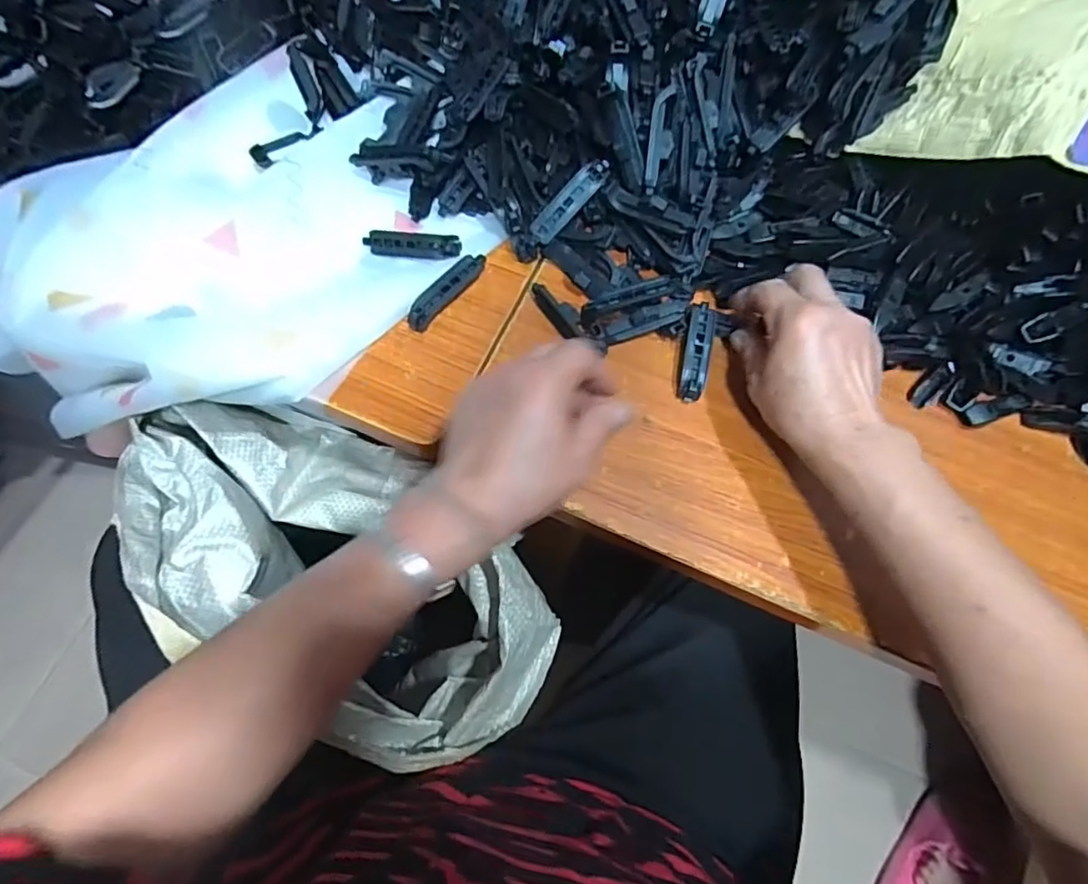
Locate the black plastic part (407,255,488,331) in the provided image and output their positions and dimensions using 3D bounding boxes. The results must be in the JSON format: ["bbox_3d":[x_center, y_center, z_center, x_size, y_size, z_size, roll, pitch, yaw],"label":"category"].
[{"bbox_3d":[-0.074,-0.114,0.441,0.017,0.016,0.076,39,72,12],"label":"black plastic part"}]

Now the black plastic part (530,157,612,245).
[{"bbox_3d":[0.019,-0.179,0.432,0.071,0.010,0.017,-42,73,18],"label":"black plastic part"}]

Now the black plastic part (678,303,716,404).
[{"bbox_3d":[0.112,-0.067,0.434,0.022,0.018,0.073,14,69,3],"label":"black plastic part"}]

